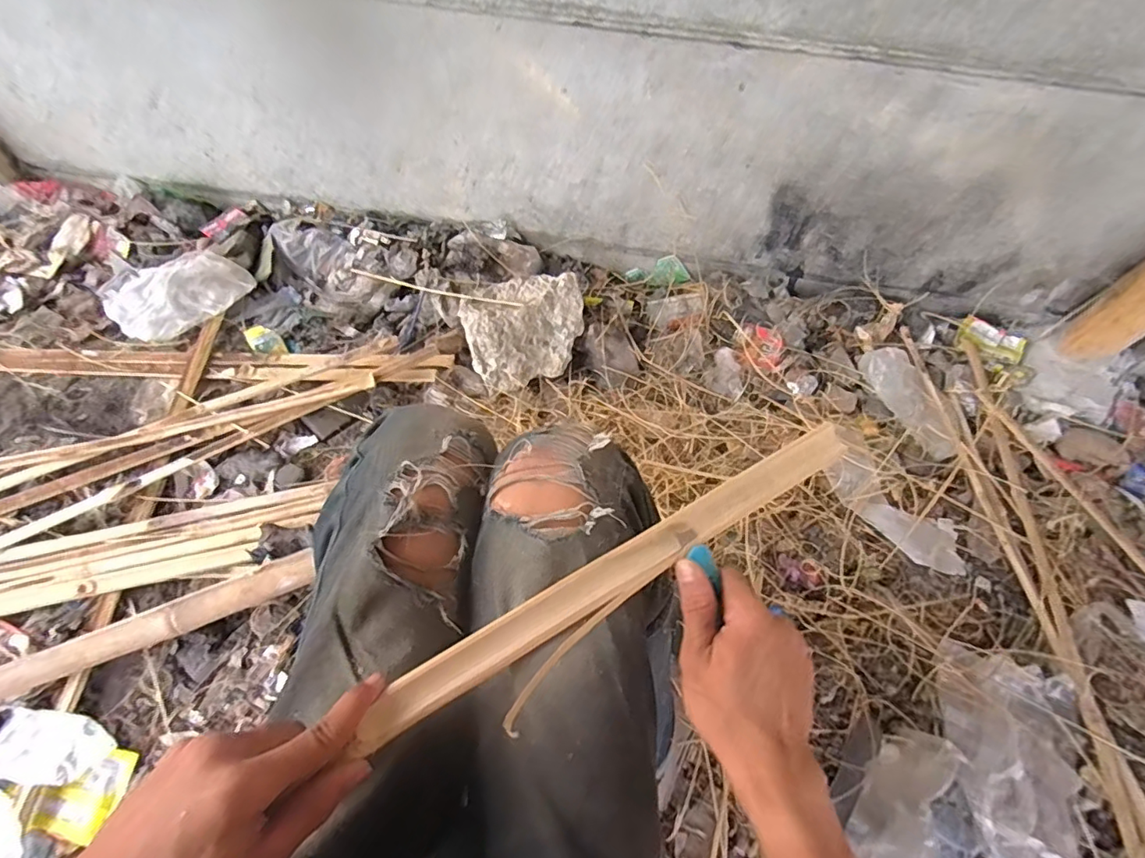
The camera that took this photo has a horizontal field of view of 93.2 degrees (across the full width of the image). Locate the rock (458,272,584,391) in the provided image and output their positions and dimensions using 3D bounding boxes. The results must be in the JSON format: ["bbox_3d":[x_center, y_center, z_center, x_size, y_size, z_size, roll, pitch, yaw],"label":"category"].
[{"bbox_3d":[-0.085,-0.187,0.984,0.217,0.089,0.194,-15,61,-11],"label":"rock"}]

